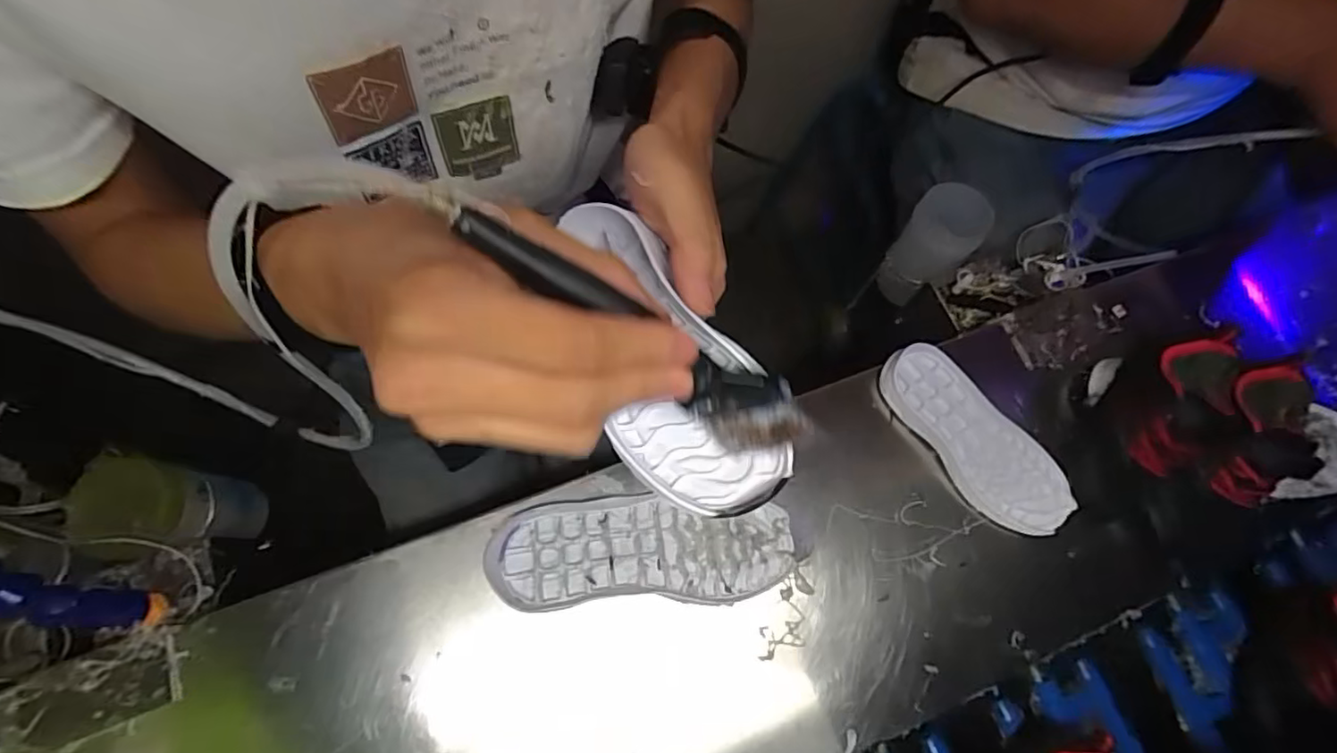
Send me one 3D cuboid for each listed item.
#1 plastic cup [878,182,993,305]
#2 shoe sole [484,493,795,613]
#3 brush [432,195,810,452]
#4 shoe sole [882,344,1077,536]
[{"bbox_3d":[0.271,-0.133,0.630,0.069,0.127,0.065,1,70,-2],"label":"plastic cup"},{"bbox_3d":[-0.017,0.123,0.426,0.208,0.029,0.071,-1,70,-3],"label":"shoe sole"},{"bbox_3d":[-0.009,-0.015,0.213,0.150,0.030,0.026,36,68,-28],"label":"brush"},{"bbox_3d":[0.243,0.047,0.474,0.071,0.029,0.173,-37,76,-15],"label":"shoe sole"}]

